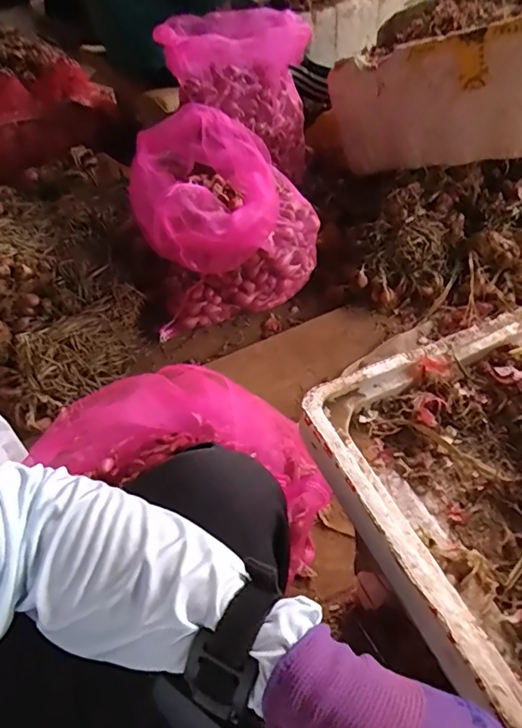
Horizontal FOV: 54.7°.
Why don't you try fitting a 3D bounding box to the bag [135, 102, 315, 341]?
[{"bbox_3d":[-0.079,-0.310,1.077,0.359,0.301,0.321,-15,52,-8],"label":"bag"}]

